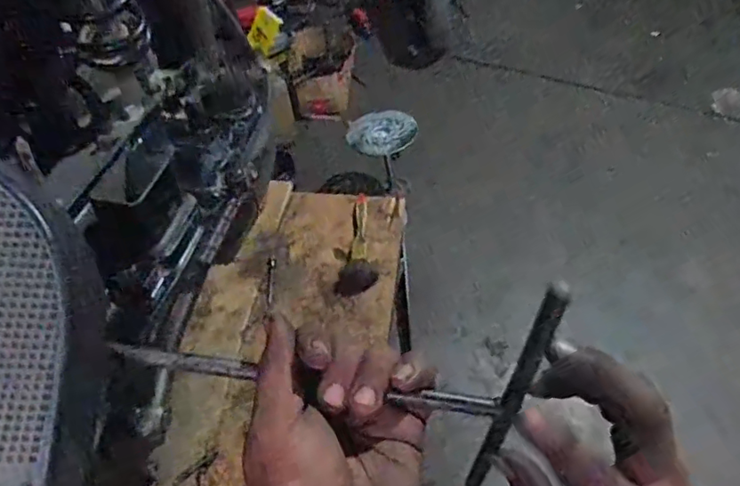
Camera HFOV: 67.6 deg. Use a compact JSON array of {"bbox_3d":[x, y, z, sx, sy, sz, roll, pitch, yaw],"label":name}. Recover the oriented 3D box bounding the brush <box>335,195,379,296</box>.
[{"bbox_3d":[-0.006,-0.002,0.790,0.052,0.017,0.173,6,52,8],"label":"brush"}]

